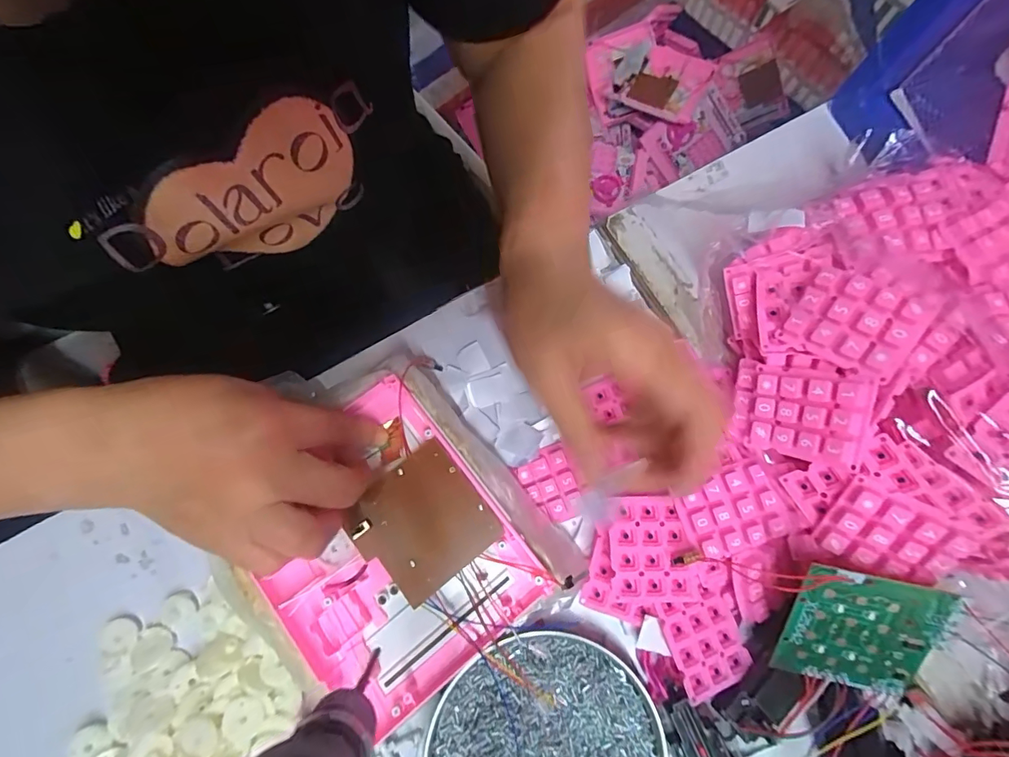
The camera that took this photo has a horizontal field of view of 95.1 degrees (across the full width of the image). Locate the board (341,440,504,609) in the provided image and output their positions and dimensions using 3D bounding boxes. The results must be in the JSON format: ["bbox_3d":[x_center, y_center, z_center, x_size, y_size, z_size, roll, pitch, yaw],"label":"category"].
[{"bbox_3d":[-0.050,0.085,0.274,0.071,0.010,0.072,-37,80,-8],"label":"board"}]

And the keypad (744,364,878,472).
[{"bbox_3d":[0.168,0.020,0.259,0.011,0.057,0.049,3,96,-33],"label":"keypad"}]

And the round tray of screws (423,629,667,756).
[{"bbox_3d":[0.026,0.222,0.259,0.130,0.021,0.134,0,77,0],"label":"round tray of screws"}]

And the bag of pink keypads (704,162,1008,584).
[{"bbox_3d":[0.247,-0.011,0.262,0.205,0.082,0.235,1,77,0],"label":"bag of pink keypads"}]

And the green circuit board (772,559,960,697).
[{"bbox_3d":[0.187,0.133,0.243,0.068,0.004,0.071,8,110,9],"label":"green circuit board"}]

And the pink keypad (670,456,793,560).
[{"bbox_3d":[0.138,0.078,0.277,0.062,0.012,0.046,-20,78,-5],"label":"pink keypad"}]

